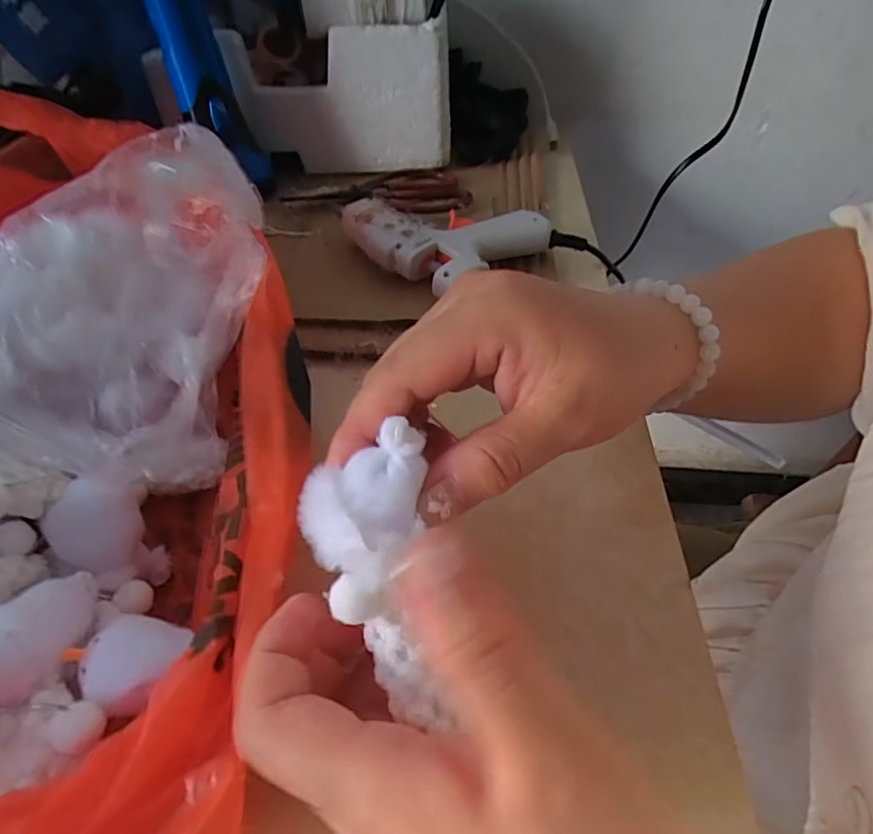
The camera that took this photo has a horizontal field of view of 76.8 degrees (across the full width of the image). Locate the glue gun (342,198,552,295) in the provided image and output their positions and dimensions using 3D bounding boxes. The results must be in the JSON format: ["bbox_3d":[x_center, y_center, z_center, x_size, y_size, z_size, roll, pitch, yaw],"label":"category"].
[{"bbox_3d":[0.007,-0.127,0.375,0.099,0.031,0.108,35,58,28],"label":"glue gun"}]

